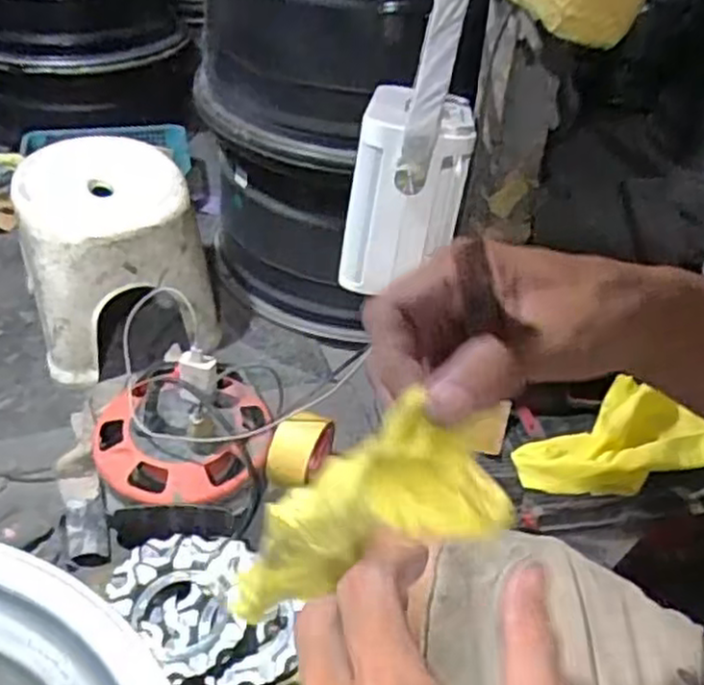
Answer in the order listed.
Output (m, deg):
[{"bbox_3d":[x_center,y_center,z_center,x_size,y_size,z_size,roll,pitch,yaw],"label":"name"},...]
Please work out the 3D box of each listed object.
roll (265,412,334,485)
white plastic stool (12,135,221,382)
[{"bbox_3d":[-0.062,0.122,0.877,0.059,0.072,0.082,14,41,11],"label":"roll"},{"bbox_3d":[-0.340,-0.127,1.057,0.234,0.234,0.224,-13,44,-20],"label":"white plastic stool"}]

